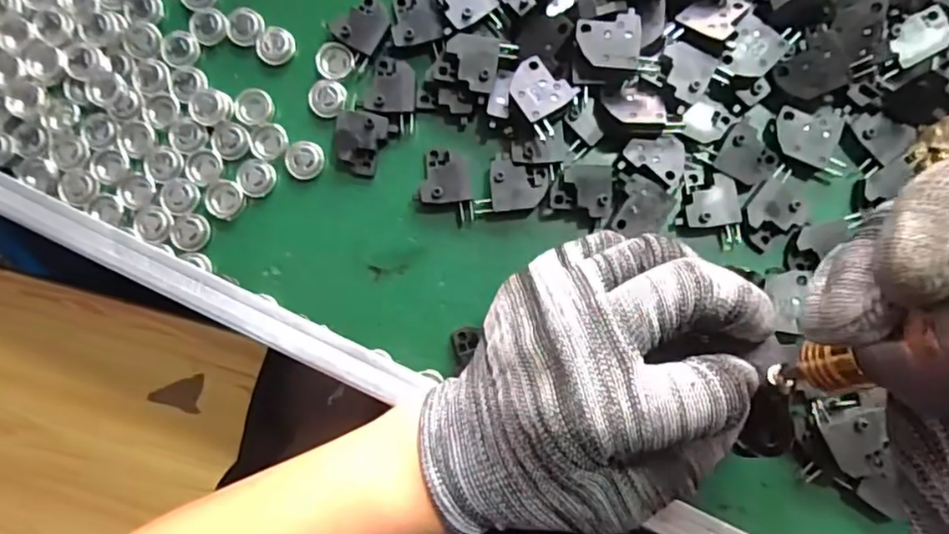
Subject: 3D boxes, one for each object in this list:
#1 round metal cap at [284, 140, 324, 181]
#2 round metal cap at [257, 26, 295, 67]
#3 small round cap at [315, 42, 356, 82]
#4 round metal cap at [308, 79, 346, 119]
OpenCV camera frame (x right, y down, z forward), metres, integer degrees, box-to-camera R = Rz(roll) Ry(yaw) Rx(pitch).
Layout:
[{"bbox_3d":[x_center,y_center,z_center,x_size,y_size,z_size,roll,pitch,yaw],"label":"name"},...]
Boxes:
[{"bbox_3d":[-0.082,-0.052,0.290,0.019,0.004,0.018,0,85,2],"label":"round metal cap"},{"bbox_3d":[-0.097,-0.109,0.296,0.016,0.004,0.018,18,86,4],"label":"round metal cap"},{"bbox_3d":[-0.068,-0.100,0.293,0.020,0.004,0.017,25,86,4],"label":"small round cap"},{"bbox_3d":[-0.071,-0.082,0.291,0.019,0.004,0.018,0,85,2],"label":"round metal cap"}]

